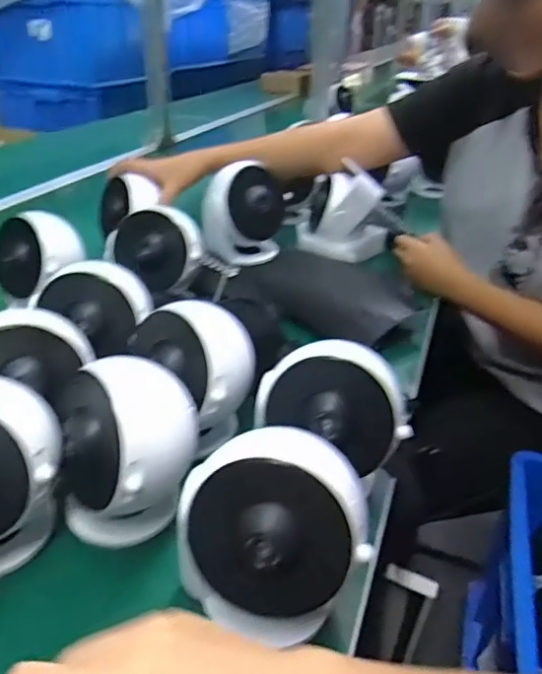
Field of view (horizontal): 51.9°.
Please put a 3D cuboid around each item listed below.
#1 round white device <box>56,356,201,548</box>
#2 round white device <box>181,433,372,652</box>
[{"bbox_3d":[-0.102,0.084,0.386,0.095,0.118,0.089,1,31,-2],"label":"round white device"},{"bbox_3d":[0.000,0.121,0.339,0.107,0.108,0.078,-4,32,-10],"label":"round white device"}]

